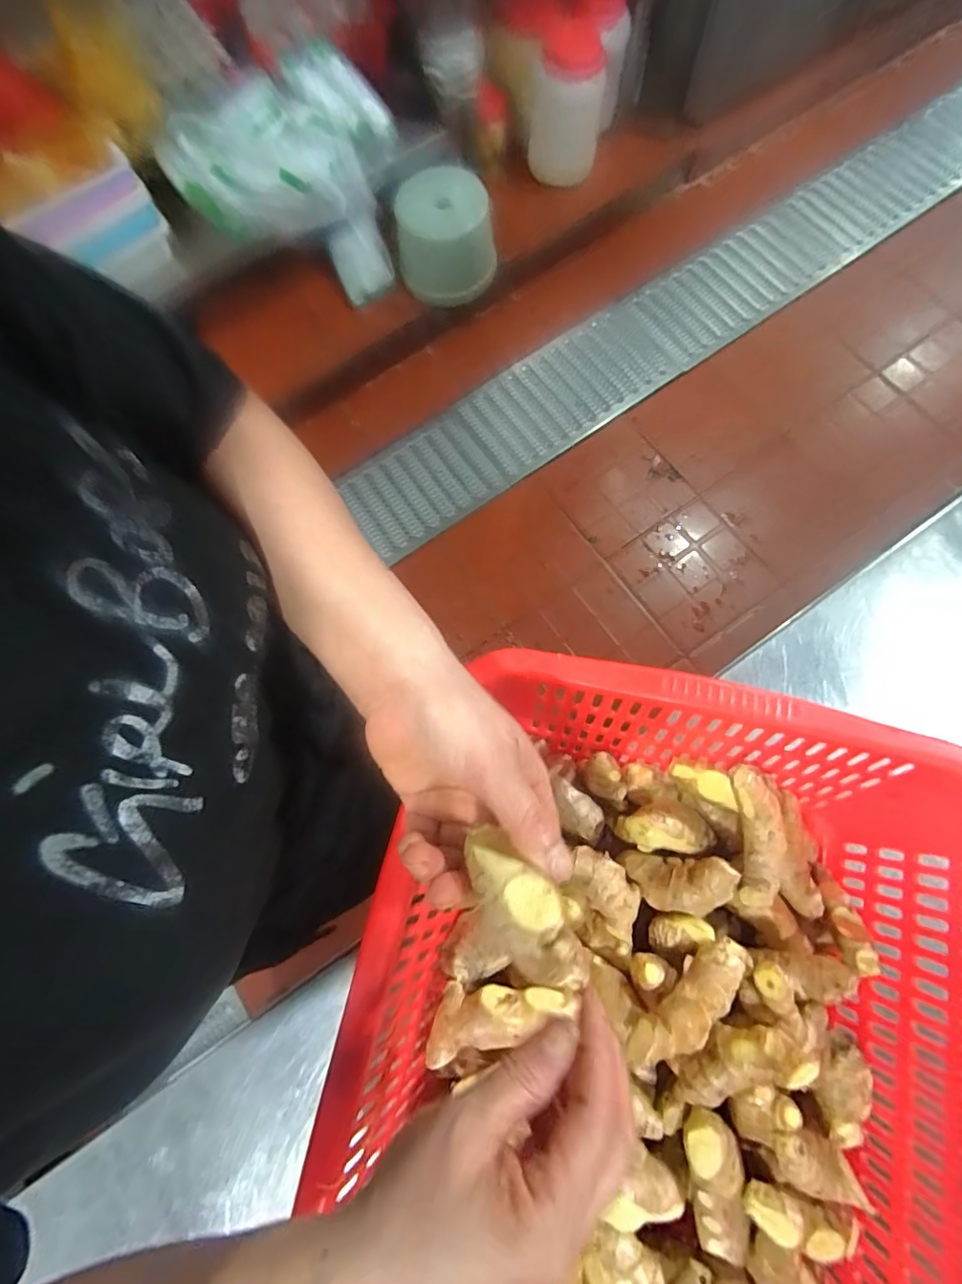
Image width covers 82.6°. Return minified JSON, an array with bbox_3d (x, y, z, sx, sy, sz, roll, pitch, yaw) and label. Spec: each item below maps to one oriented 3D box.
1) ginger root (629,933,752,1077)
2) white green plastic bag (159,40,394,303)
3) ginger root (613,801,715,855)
[{"bbox_3d":[0.123,0.213,0.321,0.090,0.023,0.028,-41,78,-8],"label":"ginger root"},{"bbox_3d":[-0.431,-1.105,1.328,0.417,0.346,0.364,10,76,5],"label":"white green plastic bag"},{"bbox_3d":[0.126,0.127,0.375,0.060,0.033,0.032,4,75,3],"label":"ginger root"}]

